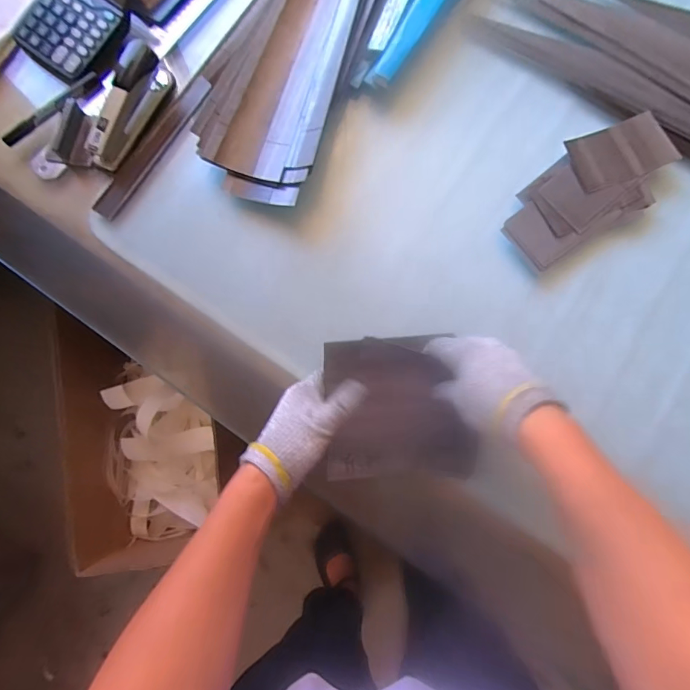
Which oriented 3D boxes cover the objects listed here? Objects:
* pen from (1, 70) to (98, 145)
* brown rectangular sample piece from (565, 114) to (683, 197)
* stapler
[{"bbox_3d":[-0.389,-0.313,0.584,0.017,0.016,0.146,43,80,9],"label":"pen"},{"bbox_3d":[0.336,-0.236,0.541,0.124,0.008,0.075,-20,78,-5],"label":"brown rectangular sample piece"},{"bbox_3d":[-0.268,-0.301,0.543,0.033,0.056,0.162,26,78,5],"label":"stapler"}]

